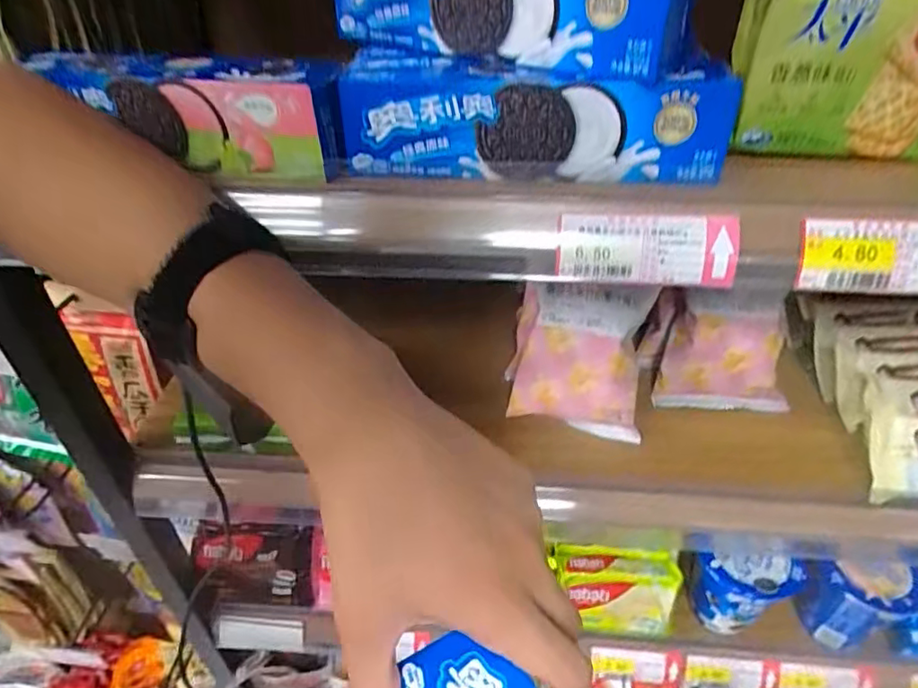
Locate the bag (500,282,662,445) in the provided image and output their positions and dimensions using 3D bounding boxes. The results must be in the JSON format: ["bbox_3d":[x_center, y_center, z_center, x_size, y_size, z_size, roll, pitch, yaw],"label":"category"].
[{"bbox_3d":[0.099,0.007,0.497,0.115,0.114,0.065,11,40,14],"label":"bag"}]

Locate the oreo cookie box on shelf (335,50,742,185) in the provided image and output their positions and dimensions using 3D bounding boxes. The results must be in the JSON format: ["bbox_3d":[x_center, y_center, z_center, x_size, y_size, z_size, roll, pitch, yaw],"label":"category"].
[{"bbox_3d":[0.040,-0.126,0.324,0.203,0.055,0.057,3,39,3],"label":"oreo cookie box on shelf"}]

